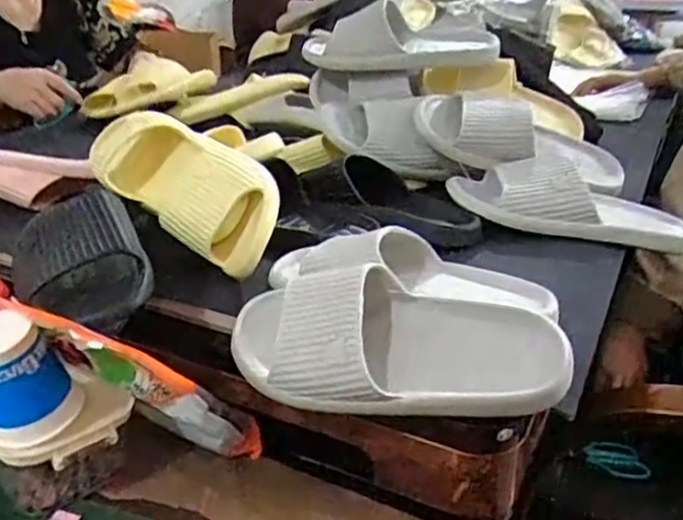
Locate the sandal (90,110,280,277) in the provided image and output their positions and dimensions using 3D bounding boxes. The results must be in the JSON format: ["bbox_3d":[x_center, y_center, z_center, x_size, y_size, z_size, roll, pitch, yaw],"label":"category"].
[{"bbox_3d":[-0.162,-0.085,0.727,0.279,0.108,0.082,33,-1,27],"label":"sandal"}]

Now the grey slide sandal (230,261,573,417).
[{"bbox_3d":[0.036,0.070,0.524,0.263,0.074,0.109,9,61,17],"label":"grey slide sandal"}]

